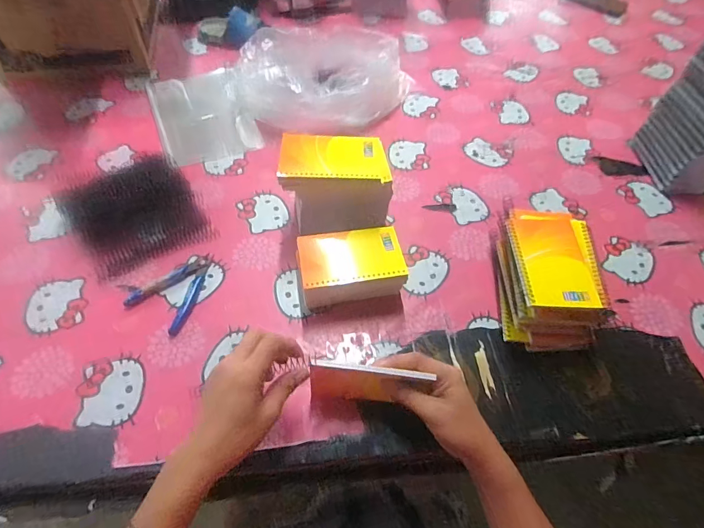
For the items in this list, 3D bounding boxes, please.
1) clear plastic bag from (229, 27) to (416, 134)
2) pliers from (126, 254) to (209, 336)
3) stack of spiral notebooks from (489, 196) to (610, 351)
[{"bbox_3d":[-0.042,-0.348,0.764,0.341,0.104,0.197,-14,57,-13],"label":"clear plastic bag"},{"bbox_3d":[-0.235,0.032,0.551,0.083,0.008,0.111,26,57,14],"label":"pliers"},{"bbox_3d":[0.251,0.012,0.534,0.105,0.097,0.176,2,55,-3],"label":"stack of spiral notebooks"}]

